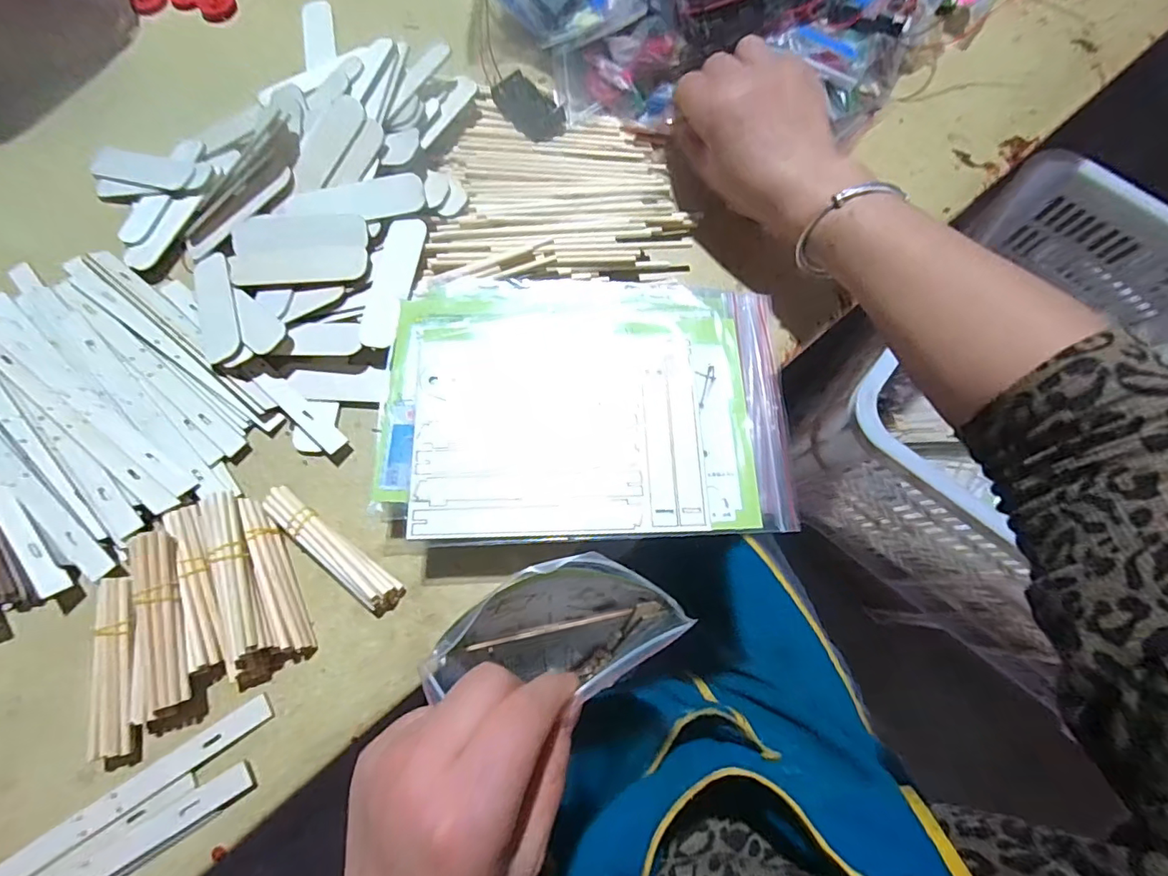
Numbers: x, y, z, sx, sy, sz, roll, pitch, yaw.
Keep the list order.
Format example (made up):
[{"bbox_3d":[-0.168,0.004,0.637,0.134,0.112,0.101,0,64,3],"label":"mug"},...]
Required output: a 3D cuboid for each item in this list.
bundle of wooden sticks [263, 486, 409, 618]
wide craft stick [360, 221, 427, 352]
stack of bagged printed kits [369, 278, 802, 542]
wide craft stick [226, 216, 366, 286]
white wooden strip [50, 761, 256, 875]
[{"bbox_3d":[-0.162,0.072,0.335,0.104,0.017,0.023,37,77,8],"label":"bundle of wooden sticks"},{"bbox_3d":[-0.138,-0.113,0.378,0.028,0.004,0.101,9,76,0],"label":"wide craft stick"},{"bbox_3d":[0.001,-0.027,0.348,0.257,0.033,0.183,-2,75,-2],"label":"stack of bagged printed kits"},{"bbox_3d":[-0.212,-0.139,0.387,0.106,0.004,0.052,-1,82,7],"label":"wide craft stick"},{"bbox_3d":[-0.268,0.236,0.287,0.170,0.010,0.018,-30,77,-9],"label":"white wooden strip"}]

